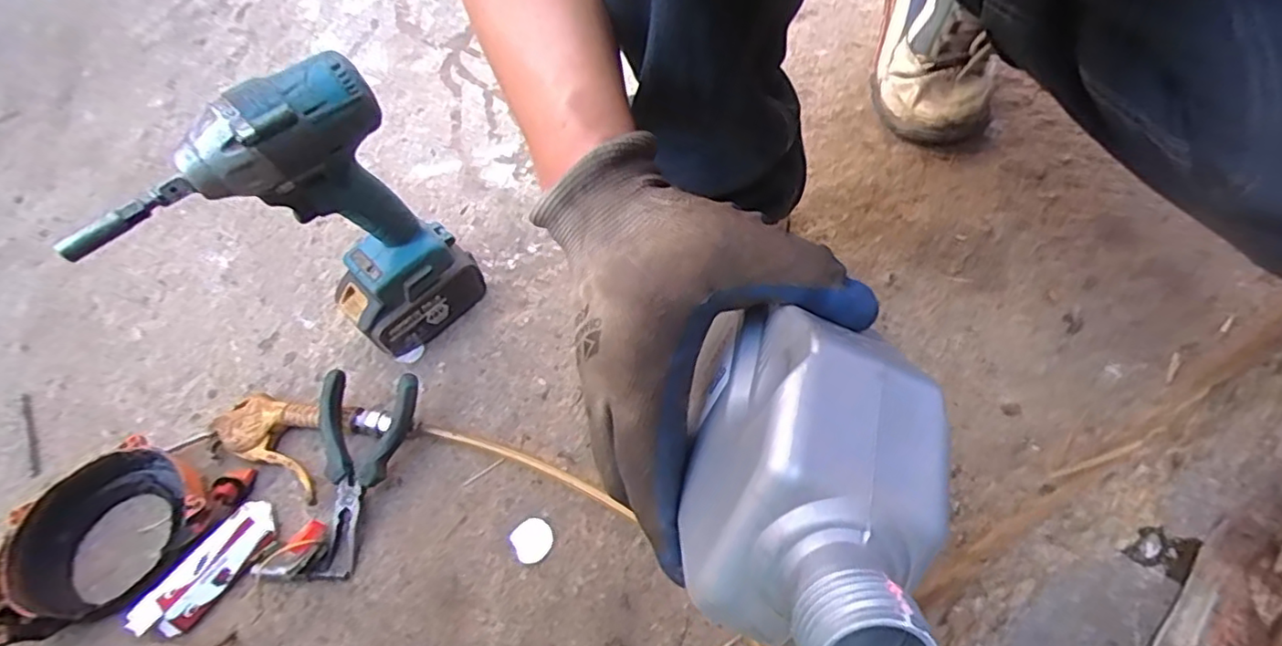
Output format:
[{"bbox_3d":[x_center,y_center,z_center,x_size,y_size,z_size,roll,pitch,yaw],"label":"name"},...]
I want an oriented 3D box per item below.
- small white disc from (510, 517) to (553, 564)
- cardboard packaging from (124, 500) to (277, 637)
[{"bbox_3d":[-0.083,0.164,0.476,0.031,0.004,0.030,0,60,0],"label":"small white disc"},{"bbox_3d":[-0.338,0.194,0.491,0.043,0.016,0.116,33,65,17],"label":"cardboard packaging"}]

